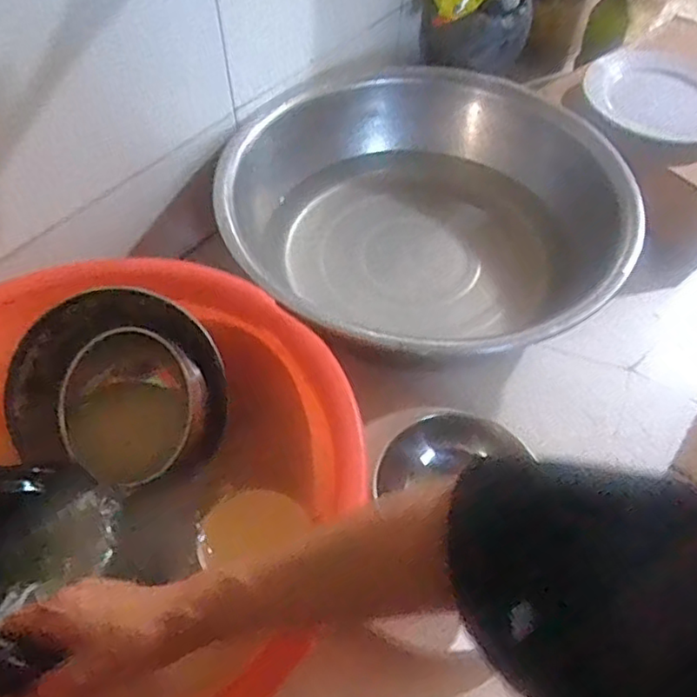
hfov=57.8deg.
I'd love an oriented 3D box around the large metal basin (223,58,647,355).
[{"bbox_3d":[0.087,-0.146,0.737,0.436,0.130,0.416,1,53,-1],"label":"large metal basin"}]

